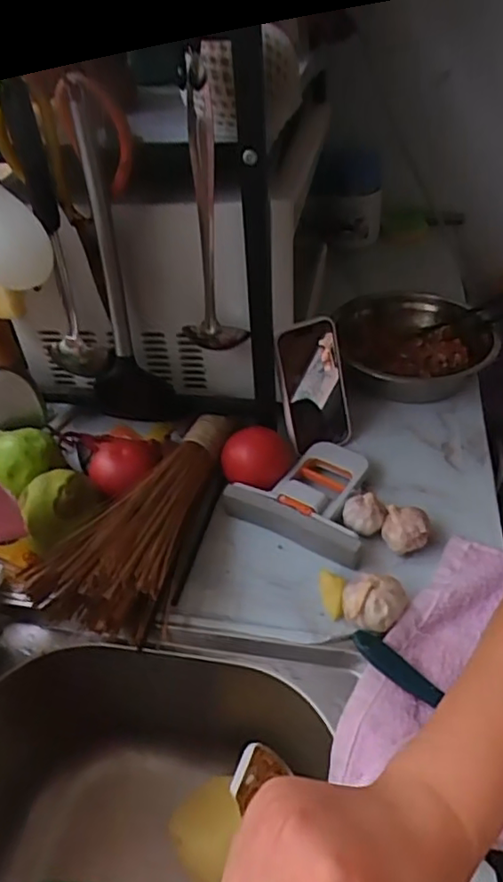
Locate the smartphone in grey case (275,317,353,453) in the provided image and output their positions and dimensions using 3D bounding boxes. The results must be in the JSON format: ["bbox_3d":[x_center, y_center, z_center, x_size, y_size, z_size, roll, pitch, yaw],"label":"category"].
[{"bbox_3d":[0.070,-0.061,0.655,0.075,0.140,0.013,-18,24,-16],"label":"smartphone in grey case"}]

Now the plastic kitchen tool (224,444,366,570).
[{"bbox_3d":[0.066,0.048,0.625,0.142,0.029,0.127,20,48,24],"label":"plastic kitchen tool"}]

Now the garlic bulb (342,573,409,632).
[{"bbox_3d":[0.106,0.141,0.517,0.053,0.035,0.043,3,43,8],"label":"garlic bulb"}]

